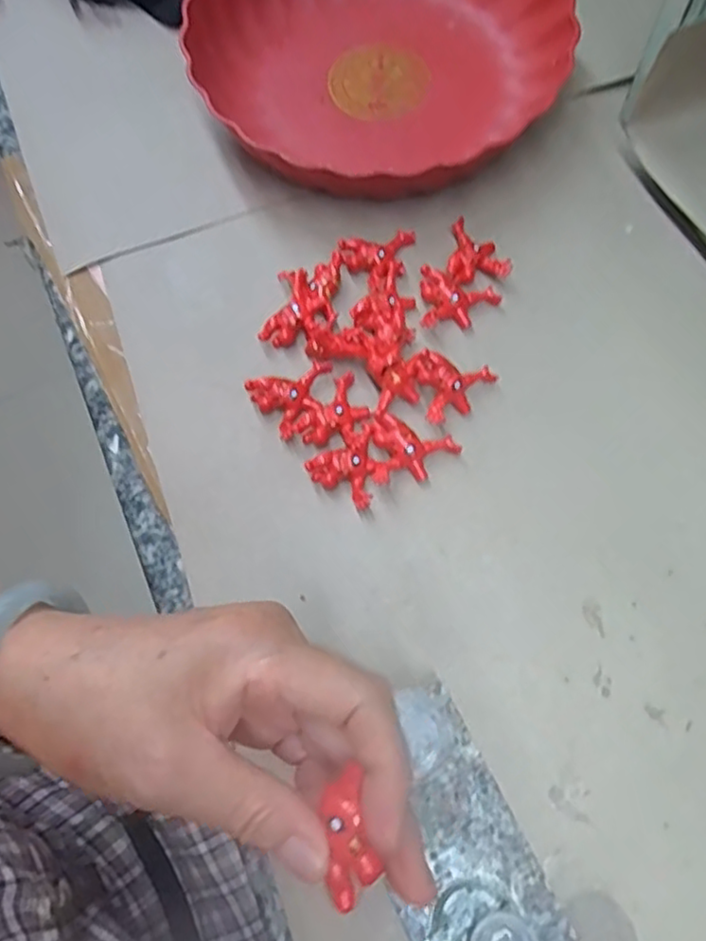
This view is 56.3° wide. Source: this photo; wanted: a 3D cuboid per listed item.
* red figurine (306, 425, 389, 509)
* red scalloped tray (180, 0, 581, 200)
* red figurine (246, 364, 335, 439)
[{"bbox_3d":[0.002,0.000,0.348,0.039,0.014,0.035,-38,71,-12],"label":"red figurine"},{"bbox_3d":[0.013,-0.278,0.434,0.242,0.046,0.234,-36,72,-12],"label":"red scalloped tray"},{"bbox_3d":[-0.030,-0.044,0.367,0.046,0.017,0.035,-35,71,-11],"label":"red figurine"}]

